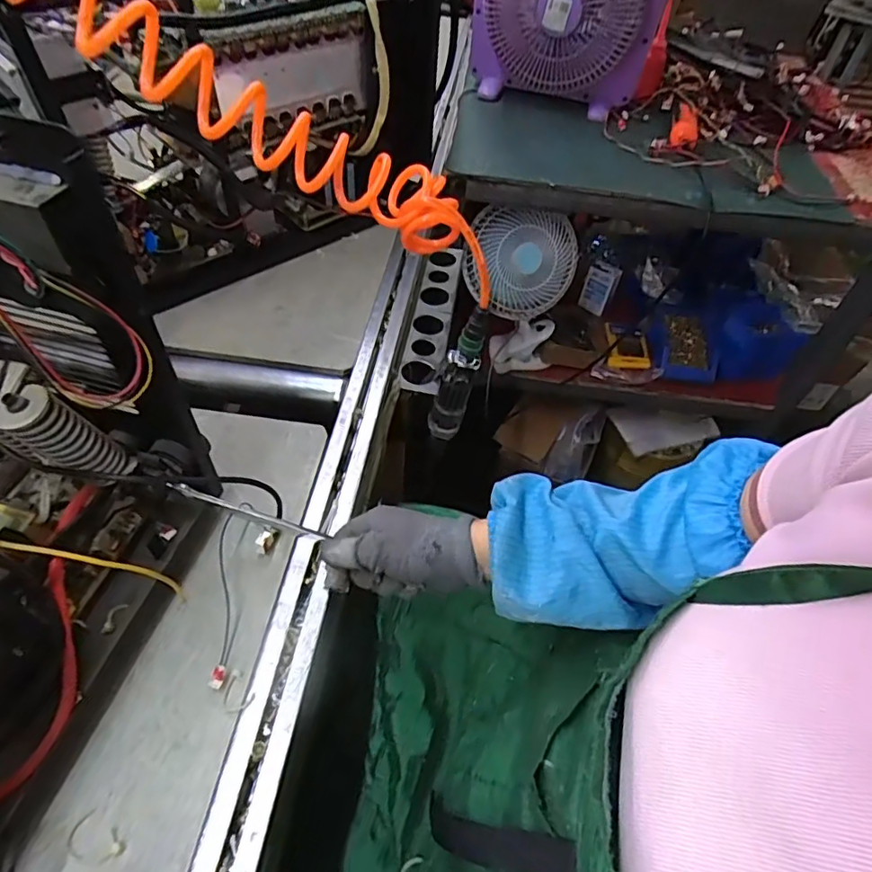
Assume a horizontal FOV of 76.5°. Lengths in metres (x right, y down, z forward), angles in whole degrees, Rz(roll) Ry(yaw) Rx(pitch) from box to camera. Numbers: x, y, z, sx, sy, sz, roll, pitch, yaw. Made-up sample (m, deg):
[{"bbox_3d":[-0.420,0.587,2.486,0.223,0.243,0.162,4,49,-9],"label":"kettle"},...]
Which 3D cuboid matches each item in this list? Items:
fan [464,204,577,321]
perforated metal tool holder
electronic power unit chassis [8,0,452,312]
[{"bbox_3d":[0.156,-0.329,1.052,0.213,0.200,0.097,13,24,-14],"label":"fan"},{"bbox_3d":[-0.004,-0.160,0.728,0.049,0.019,0.273,8,51,2],"label":"perforated metal tool holder"},{"bbox_3d":[-0.217,-0.384,0.669,0.455,0.297,0.179,-29,59,-25],"label":"electronic power unit chassis"}]

